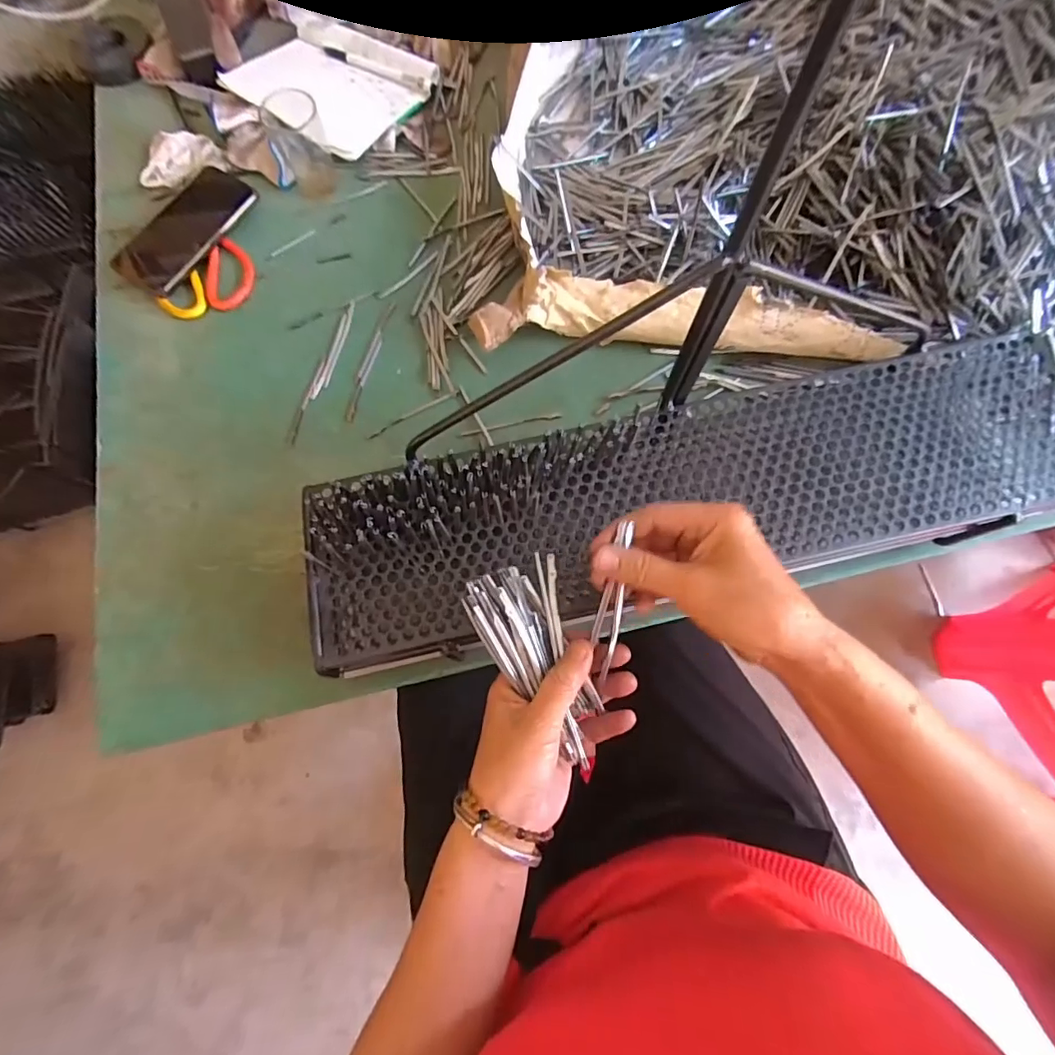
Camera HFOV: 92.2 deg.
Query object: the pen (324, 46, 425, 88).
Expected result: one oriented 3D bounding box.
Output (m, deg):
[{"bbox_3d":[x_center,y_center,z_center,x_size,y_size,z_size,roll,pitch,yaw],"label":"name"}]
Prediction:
[{"bbox_3d":[-0.187,-0.558,0.612,0.147,0.007,0.015,28,77,9],"label":"pen"}]

